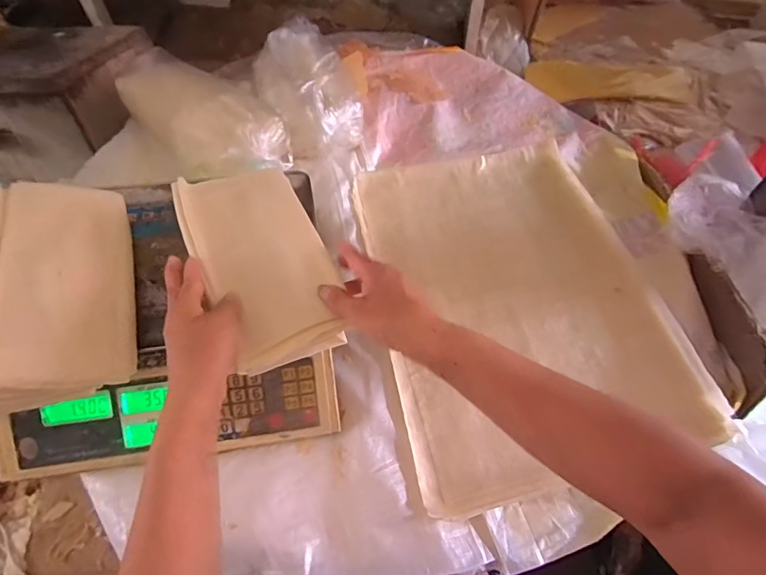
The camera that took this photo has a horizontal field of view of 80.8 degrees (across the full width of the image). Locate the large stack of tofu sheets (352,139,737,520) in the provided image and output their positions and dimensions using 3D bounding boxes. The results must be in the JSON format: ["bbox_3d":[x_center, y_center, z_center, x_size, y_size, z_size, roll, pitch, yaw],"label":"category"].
[{"bbox_3d":[0.160,0.003,0.590,0.327,0.058,0.478,-9,56,-6],"label":"large stack of tofu sheets"}]

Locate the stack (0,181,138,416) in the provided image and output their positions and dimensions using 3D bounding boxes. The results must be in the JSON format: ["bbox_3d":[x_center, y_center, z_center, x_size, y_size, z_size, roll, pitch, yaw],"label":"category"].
[{"bbox_3d":[-0.319,-0.010,0.423,0.134,0.063,0.251,-16,57,-11],"label":"stack"}]

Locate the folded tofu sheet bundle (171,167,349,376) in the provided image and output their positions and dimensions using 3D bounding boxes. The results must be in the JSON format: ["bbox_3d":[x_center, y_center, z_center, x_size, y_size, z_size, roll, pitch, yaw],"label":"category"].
[{"bbox_3d":[-0.124,-0.032,0.461,0.119,0.038,0.240,-23,59,-15],"label":"folded tofu sheet bundle"}]

